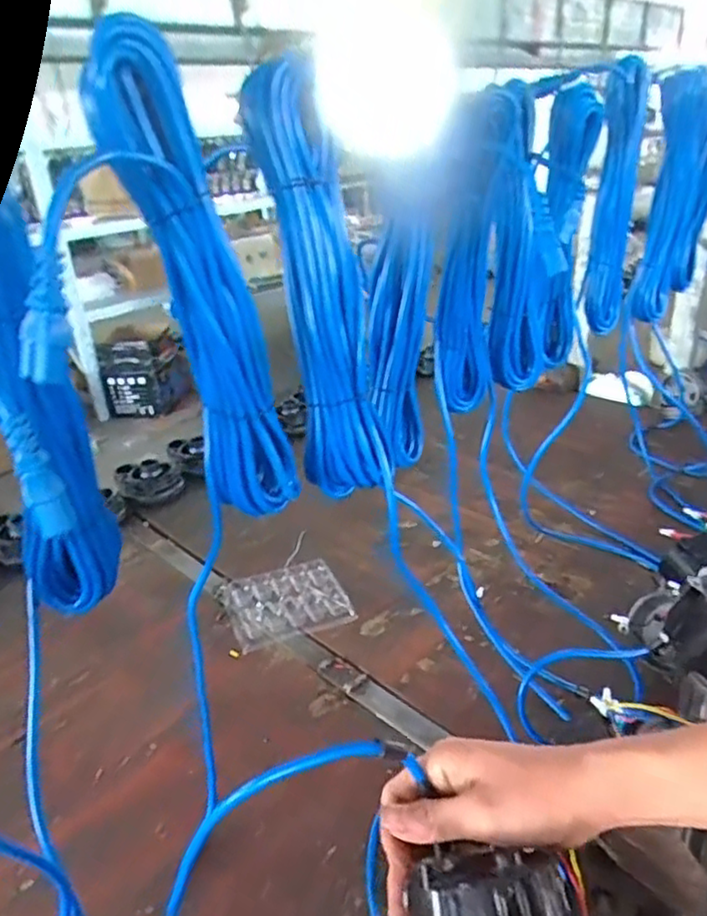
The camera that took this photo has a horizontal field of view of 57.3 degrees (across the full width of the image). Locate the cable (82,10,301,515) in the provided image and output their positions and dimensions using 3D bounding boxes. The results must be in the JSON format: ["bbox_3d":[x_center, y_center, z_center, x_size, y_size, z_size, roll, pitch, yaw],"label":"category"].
[{"bbox_3d":[-0.104,-0.106,0.460,0.081,0.331,0.050,-6,26,-3],"label":"cable"}]

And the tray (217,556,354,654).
[{"bbox_3d":[-0.104,0.217,0.990,0.172,0.023,0.163,-15,26,-20],"label":"tray"}]

